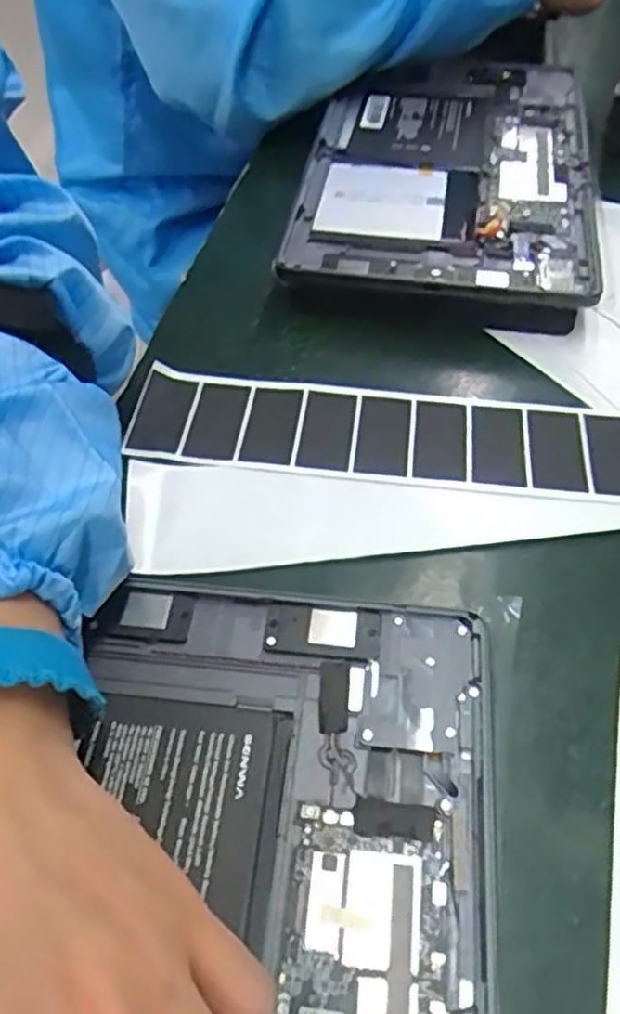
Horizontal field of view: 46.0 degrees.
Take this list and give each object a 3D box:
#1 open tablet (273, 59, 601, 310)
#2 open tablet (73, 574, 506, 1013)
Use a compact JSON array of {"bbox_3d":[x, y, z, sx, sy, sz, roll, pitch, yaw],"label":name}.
[{"bbox_3d":[0.087,-0.213,0.463,0.166,0.029,0.266,7,54,7],"label":"open tablet"},{"bbox_3d":[-0.031,0.135,0.194,0.161,0.006,0.253,6,54,6],"label":"open tablet"}]

